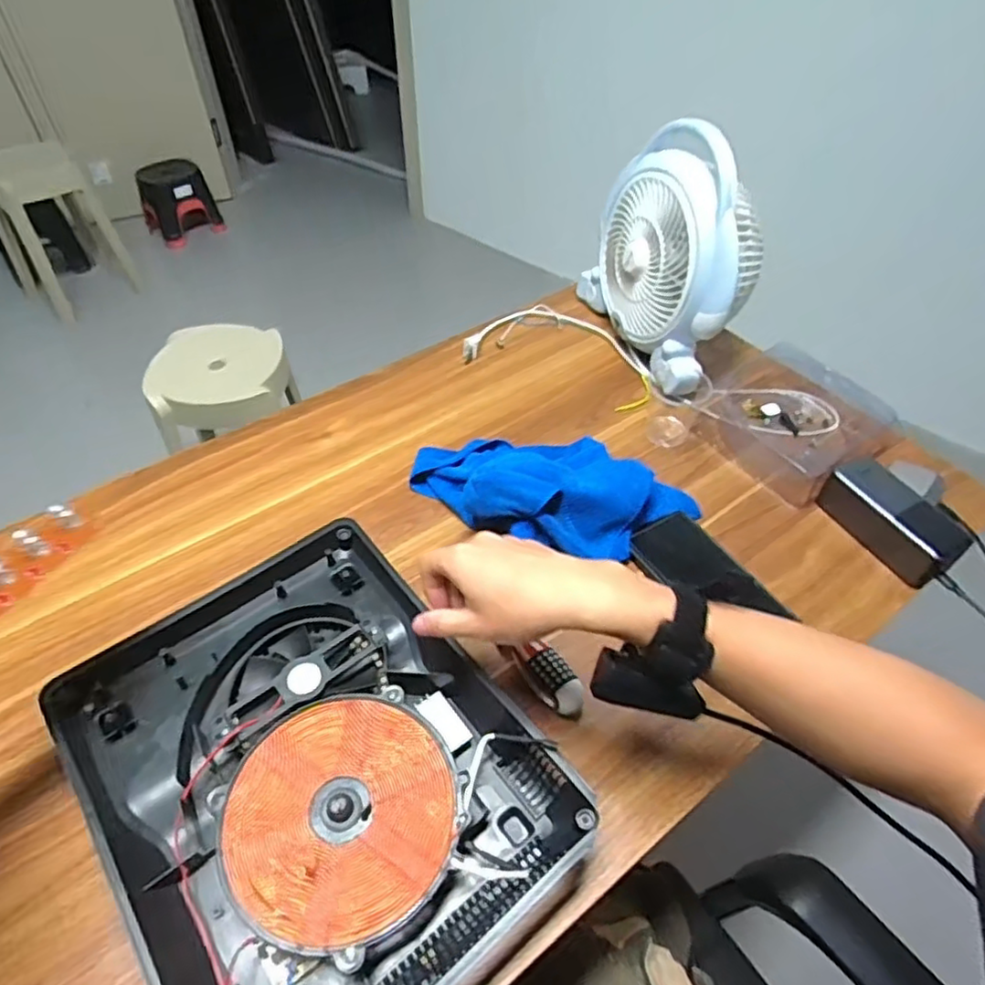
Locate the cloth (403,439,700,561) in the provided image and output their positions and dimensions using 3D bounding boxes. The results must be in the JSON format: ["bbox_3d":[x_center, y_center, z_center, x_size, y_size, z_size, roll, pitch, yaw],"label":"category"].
[{"bbox_3d":[0.053,-0.004,0.649,0.275,0.084,0.127,17,51,14],"label":"cloth"}]

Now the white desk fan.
[{"bbox_3d":[0.224,-0.286,0.783,0.126,0.245,0.265,-18,52,-16],"label":"white desk fan"}]

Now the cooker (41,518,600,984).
[{"bbox_3d":[-0.131,0.197,0.476,0.267,0.047,0.343,-31,56,-25],"label":"cooker"}]

